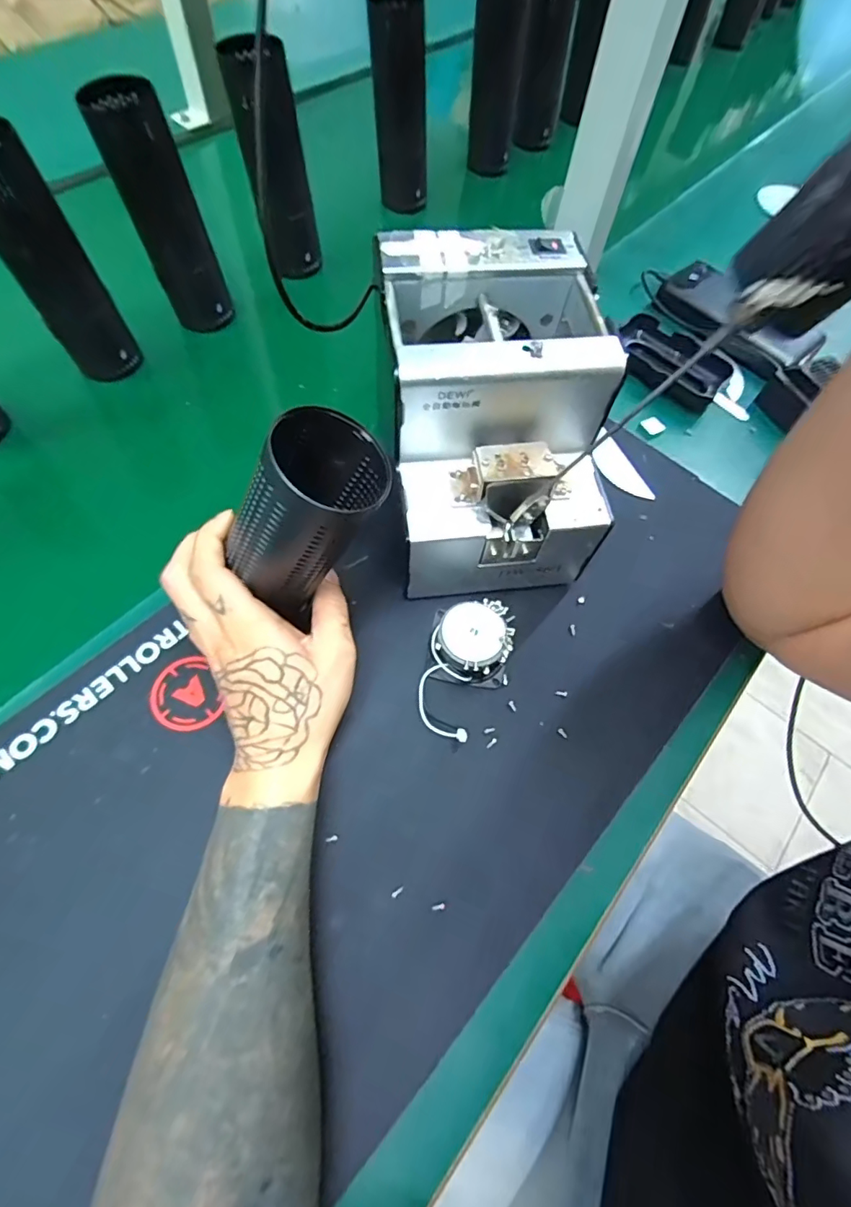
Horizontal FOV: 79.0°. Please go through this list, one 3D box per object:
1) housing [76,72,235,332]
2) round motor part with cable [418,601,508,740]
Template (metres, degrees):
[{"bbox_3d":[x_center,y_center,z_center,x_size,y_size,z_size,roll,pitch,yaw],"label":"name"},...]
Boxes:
[{"bbox_3d":[-0.216,-0.324,0.433,0.061,0.157,0.058,-20,66,-13],"label":"housing"},{"bbox_3d":[0.024,0.042,0.330,0.050,0.028,0.085,14,63,1],"label":"round motor part with cable"}]

